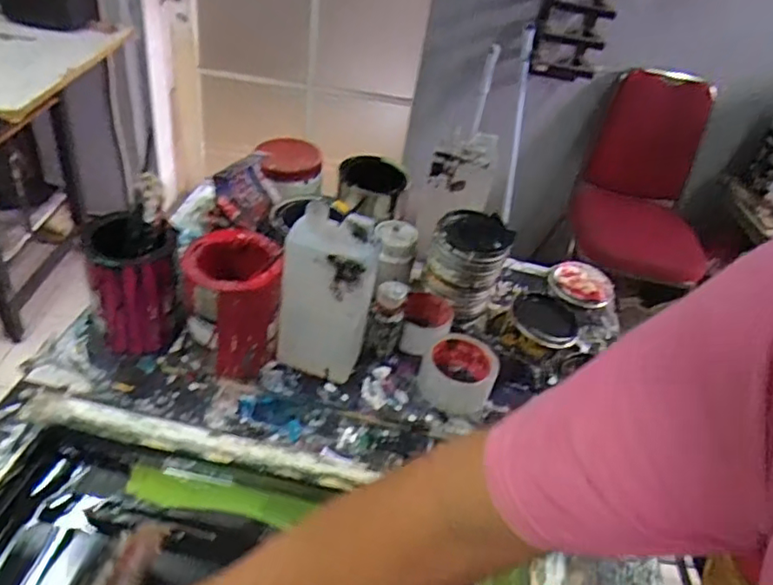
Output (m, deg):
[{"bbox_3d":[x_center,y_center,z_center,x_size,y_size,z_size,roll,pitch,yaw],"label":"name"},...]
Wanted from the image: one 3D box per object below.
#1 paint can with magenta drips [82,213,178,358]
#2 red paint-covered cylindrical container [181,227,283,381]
[{"bbox_3d":[-0.309,-0.013,0.728,0.094,0.148,0.109,-6,42,-21],"label":"paint can with magenta drips"},{"bbox_3d":[-0.176,0.015,0.705,0.098,0.164,0.101,7,39,-6],"label":"red paint-covered cylindrical container"}]

